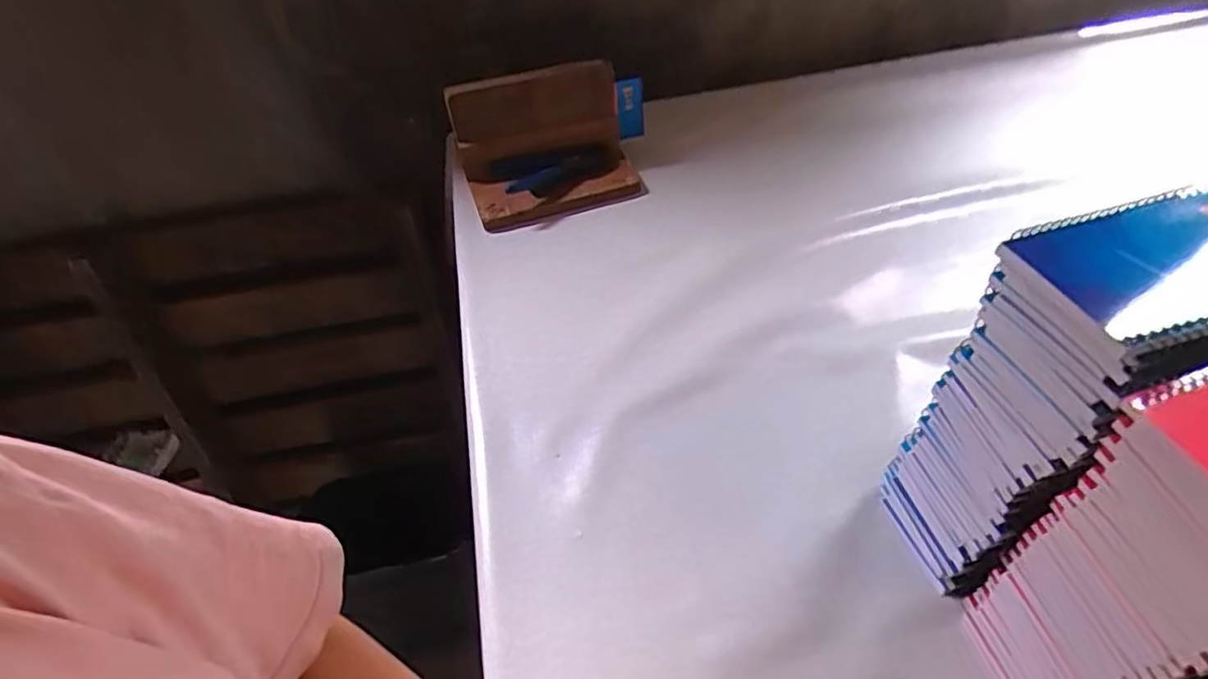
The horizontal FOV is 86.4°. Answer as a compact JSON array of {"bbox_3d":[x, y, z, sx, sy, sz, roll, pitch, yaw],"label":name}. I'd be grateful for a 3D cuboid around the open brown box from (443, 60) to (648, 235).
[{"bbox_3d":[-0.072,-0.242,0.804,0.212,0.138,0.120,-16,50,-7],"label":"open brown box"}]

